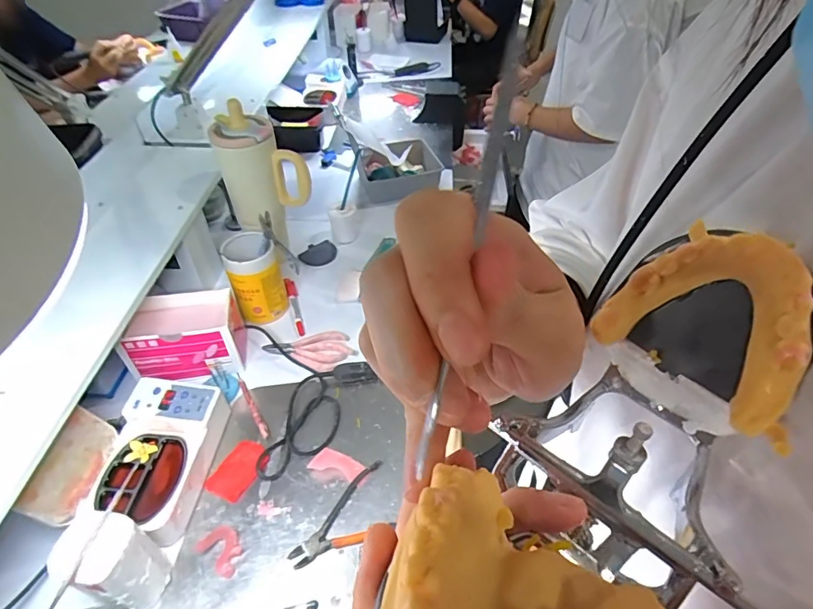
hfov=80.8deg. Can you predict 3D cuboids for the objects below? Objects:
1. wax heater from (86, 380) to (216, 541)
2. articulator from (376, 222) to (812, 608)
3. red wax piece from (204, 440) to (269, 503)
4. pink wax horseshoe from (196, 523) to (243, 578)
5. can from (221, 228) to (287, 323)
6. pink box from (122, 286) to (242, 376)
[{"bbox_3d":[-0.308,0.191,0.601,0.115,0.062,0.187,2,46,2],"label":"wax heater"},{"bbox_3d":[0.066,0.048,0.145,0.071,0.081,0.179,35,50,28],"label":"articulator"},{"bbox_3d":[-0.220,0.214,0.626,0.050,0.005,0.078,22,50,20],"label":"red wax piece"},{"bbox_3d":[-0.210,0.280,0.549,0.059,0.006,0.040,30,53,27],"label":"pink wax horseshoe"},{"bbox_3d":[-0.246,-0.042,0.782,0.080,0.124,0.085,-15,48,-14],"label":"can"},{"bbox_3d":[-0.327,0.044,0.713,0.142,0.095,0.091,-8,46,-7],"label":"pink box"}]

